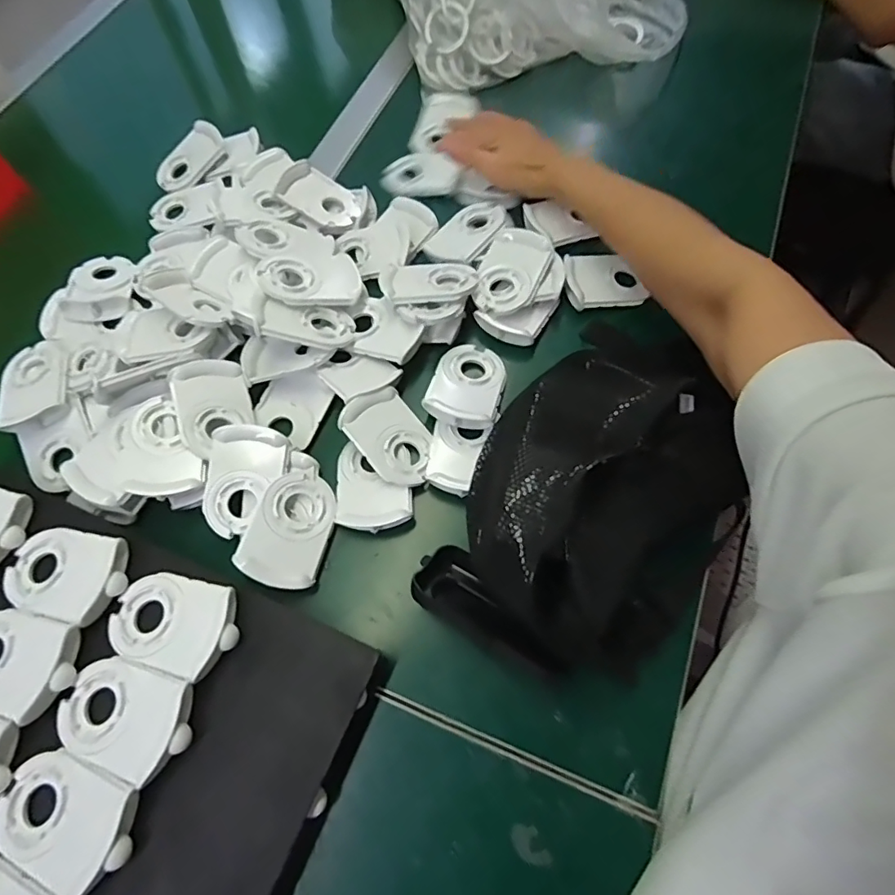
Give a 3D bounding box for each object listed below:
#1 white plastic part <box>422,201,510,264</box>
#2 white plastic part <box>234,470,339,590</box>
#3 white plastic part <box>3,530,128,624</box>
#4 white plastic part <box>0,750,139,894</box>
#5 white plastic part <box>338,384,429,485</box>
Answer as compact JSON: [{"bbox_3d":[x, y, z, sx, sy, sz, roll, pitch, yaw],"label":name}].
[{"bbox_3d":[0.022,-0.204,0.498,0.050,0.013,0.086,38,73,18],"label":"white plastic part"},{"bbox_3d":[-0.115,0.060,0.389,0.057,0.010,0.085,20,64,-9],"label":"white plastic part"},{"bbox_3d":[-0.260,0.083,0.355,0.086,0.011,0.057,11,67,8],"label":"white plastic part"},{"bbox_3d":[-0.219,0.207,0.296,0.078,0.009,0.055,18,68,11],"label":"white plastic part"},{"bbox_3d":[-0.044,-0.009,0.415,0.056,0.009,0.080,-32,79,-26],"label":"white plastic part"}]

